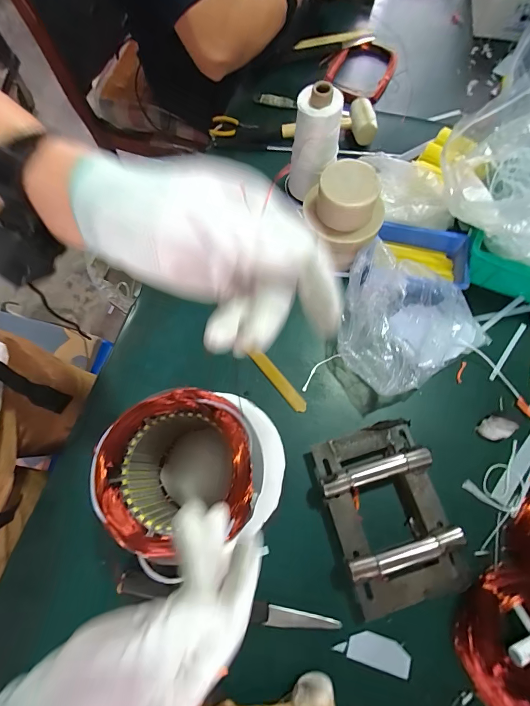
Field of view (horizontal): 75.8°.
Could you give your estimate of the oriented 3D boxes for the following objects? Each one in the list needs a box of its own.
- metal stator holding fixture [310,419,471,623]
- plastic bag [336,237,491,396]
[{"bbox_3d":[0.150,0.196,0.423,0.132,0.049,0.195,-16,72,-4],"label":"metal stator holding fixture"},{"bbox_3d":[0.196,-0.057,0.478,0.202,0.109,0.184,-31,73,-9],"label":"plastic bag"}]

